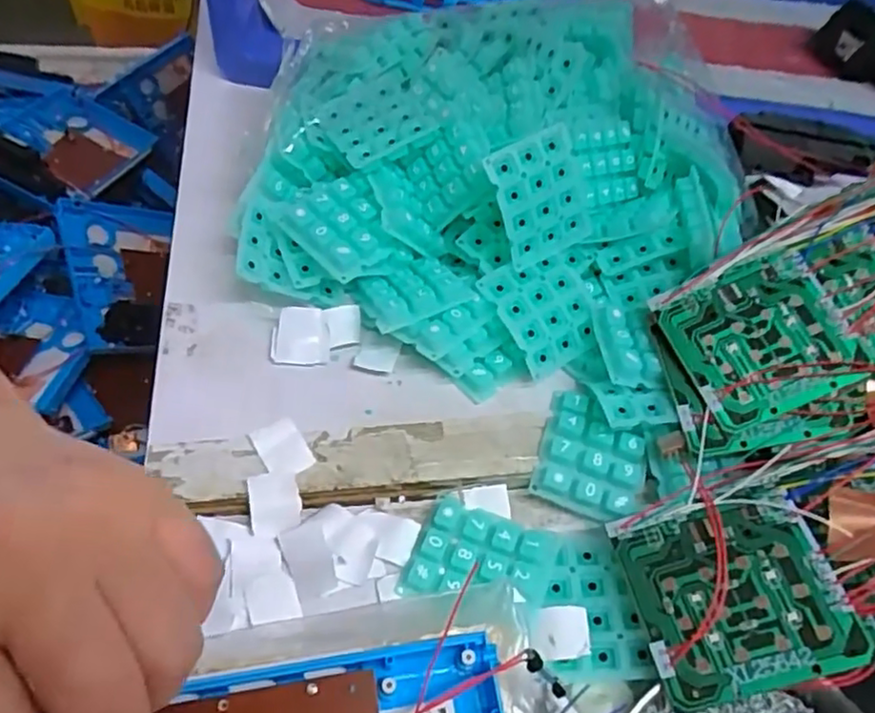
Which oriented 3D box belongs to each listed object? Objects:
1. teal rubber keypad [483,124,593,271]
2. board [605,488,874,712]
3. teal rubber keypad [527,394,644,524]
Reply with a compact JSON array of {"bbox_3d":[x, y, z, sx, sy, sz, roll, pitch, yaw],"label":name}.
[{"bbox_3d":[0.052,-0.079,0.330,0.051,0.058,0.004,-30,24,-21],"label":"teal rubber keypad"},{"bbox_3d":[0.112,0.089,0.252,0.071,0.004,0.071,-19,53,9],"label":"board"},{"bbox_3d":[0.074,0.044,0.308,0.048,0.006,0.056,19,54,7],"label":"teal rubber keypad"}]

